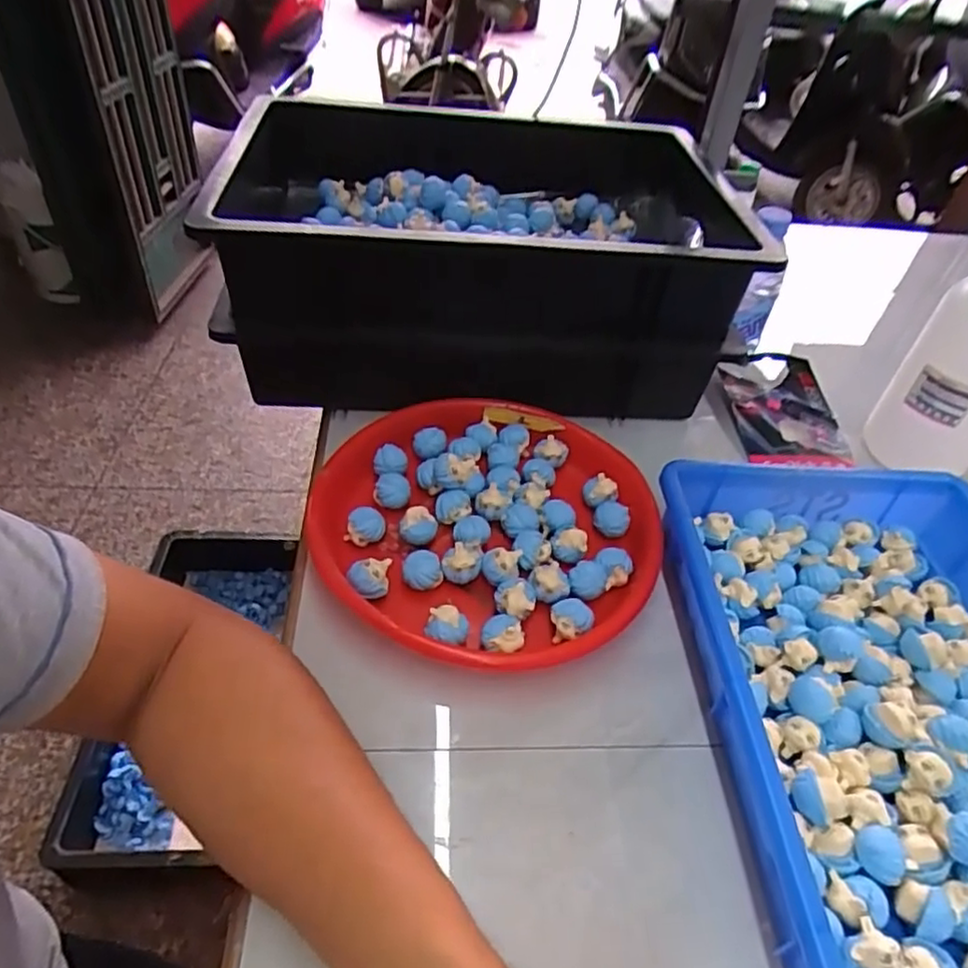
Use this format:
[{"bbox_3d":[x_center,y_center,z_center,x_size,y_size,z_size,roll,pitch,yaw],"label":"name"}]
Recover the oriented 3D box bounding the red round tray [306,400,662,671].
[{"bbox_3d":[0.006,0.030,0.509,0.238,0.055,0.245,3,44,-3],"label":"red round tray"}]

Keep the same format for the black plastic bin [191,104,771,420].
[{"bbox_3d":[-0.006,-0.238,0.662,0.454,0.175,0.334,0,44,-6],"label":"black plastic bin"}]

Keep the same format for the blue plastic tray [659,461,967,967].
[{"bbox_3d":[0.261,0.134,0.409,0.245,0.051,0.369,3,44,-4],"label":"blue plastic tray"}]

